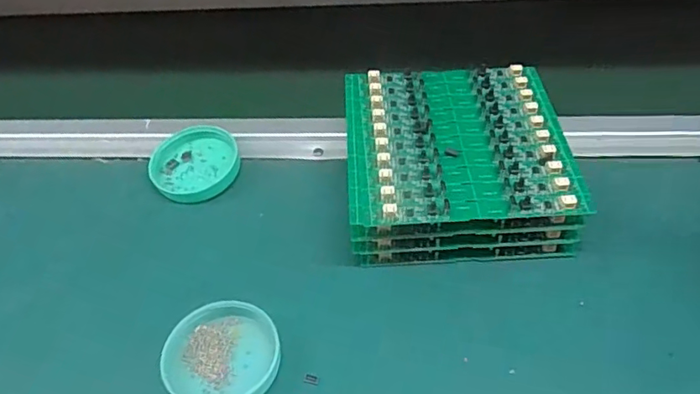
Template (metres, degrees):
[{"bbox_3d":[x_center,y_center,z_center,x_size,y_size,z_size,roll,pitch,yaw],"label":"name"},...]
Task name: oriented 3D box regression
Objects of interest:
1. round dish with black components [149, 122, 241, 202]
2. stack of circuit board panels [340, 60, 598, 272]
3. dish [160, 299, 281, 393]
[{"bbox_3d":[-0.118,-0.026,0.426,0.067,0.008,0.067,0,59,0],"label":"round dish with black components"},{"bbox_3d":[0.070,-0.025,0.380,0.140,0.058,0.133,-3,45,2],"label":"stack of circuit board panels"},{"bbox_3d":[-0.072,0.090,0.315,0.063,0.019,0.058,-2,45,2],"label":"dish"}]

